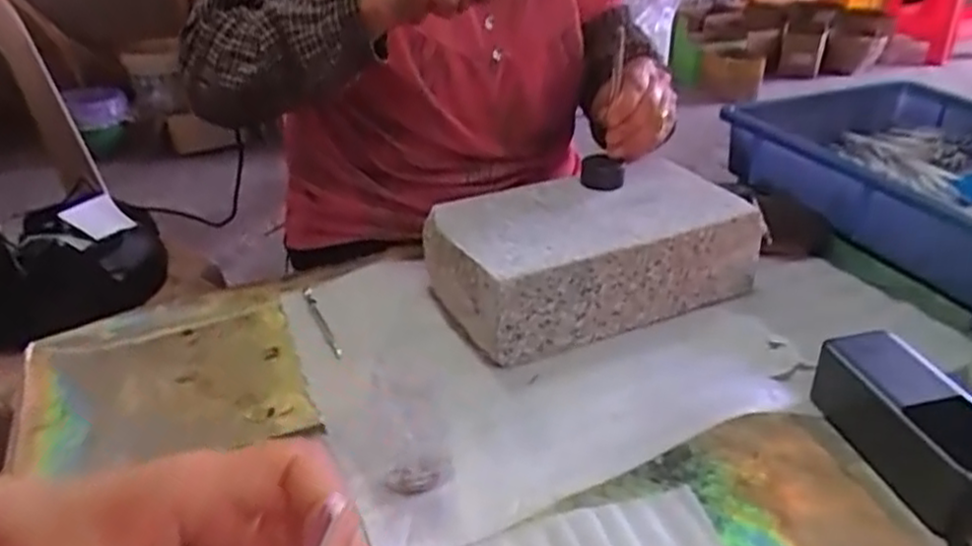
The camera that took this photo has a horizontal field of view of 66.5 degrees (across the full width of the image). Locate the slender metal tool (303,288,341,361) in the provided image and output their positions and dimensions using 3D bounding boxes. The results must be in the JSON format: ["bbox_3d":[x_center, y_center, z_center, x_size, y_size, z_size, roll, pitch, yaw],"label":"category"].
[{"bbox_3d":[-0.133,0.039,0.602,0.008,0.006,0.101,-14,32,-22],"label":"slender metal tool"}]

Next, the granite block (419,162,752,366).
[{"bbox_3d":[0.087,-0.021,0.625,0.247,0.079,0.150,-15,33,-24],"label":"granite block"}]

